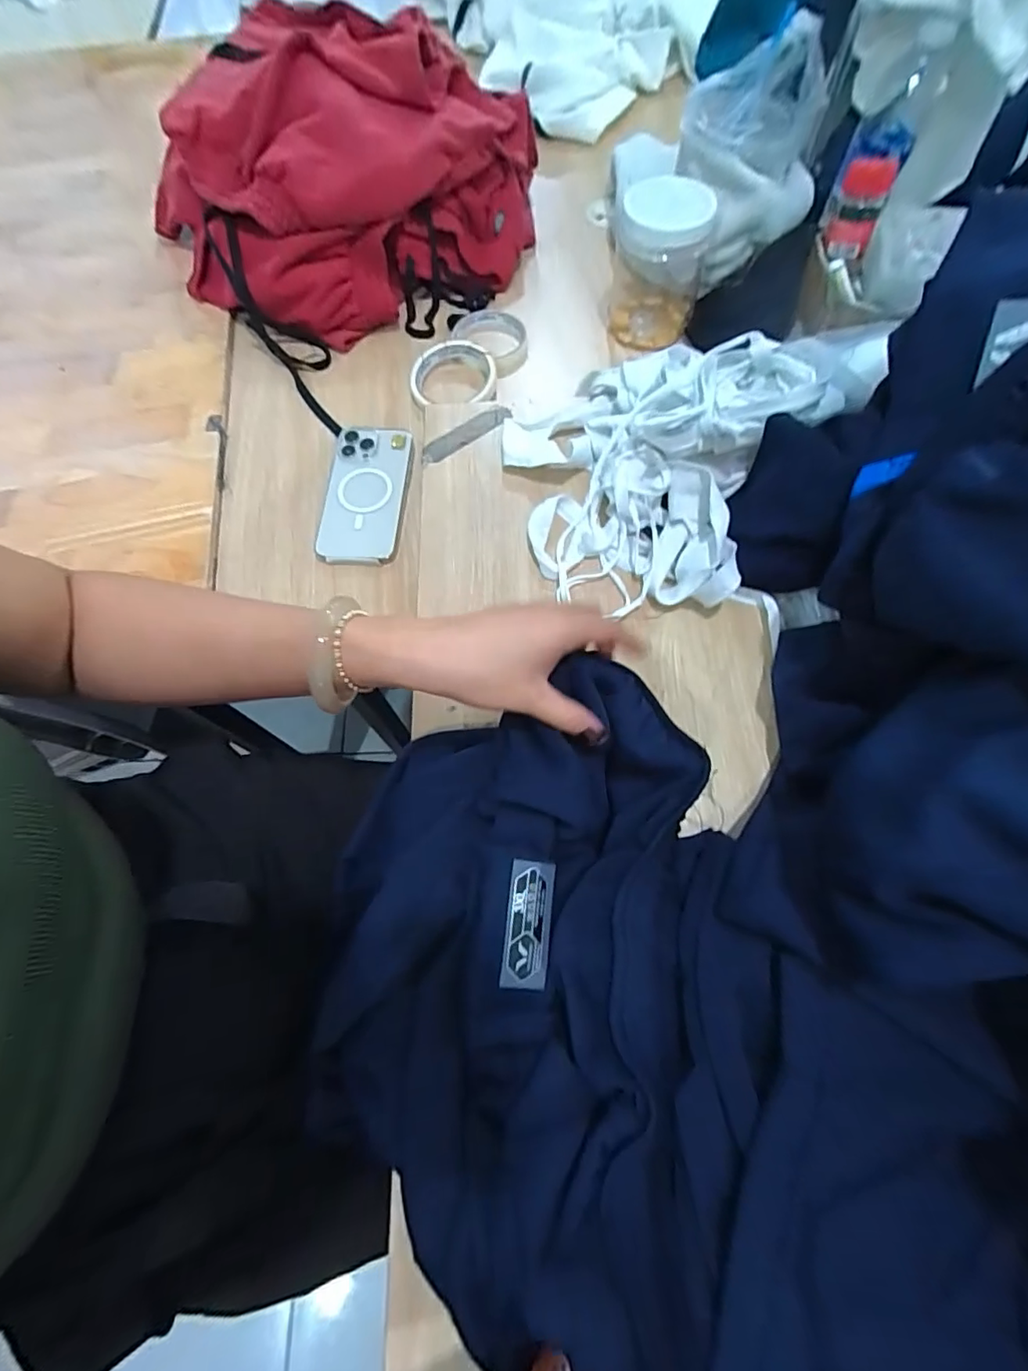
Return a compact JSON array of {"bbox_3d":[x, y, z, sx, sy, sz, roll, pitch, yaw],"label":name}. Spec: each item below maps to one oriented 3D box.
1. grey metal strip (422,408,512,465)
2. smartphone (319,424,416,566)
[{"bbox_3d":[-0.047,-0.244,0.530,0.098,0.009,0.024,-33,71,-11],"label":"grey metal strip"},{"bbox_3d":[-0.147,-0.195,0.550,0.081,0.014,0.162,3,68,2],"label":"smartphone"}]

